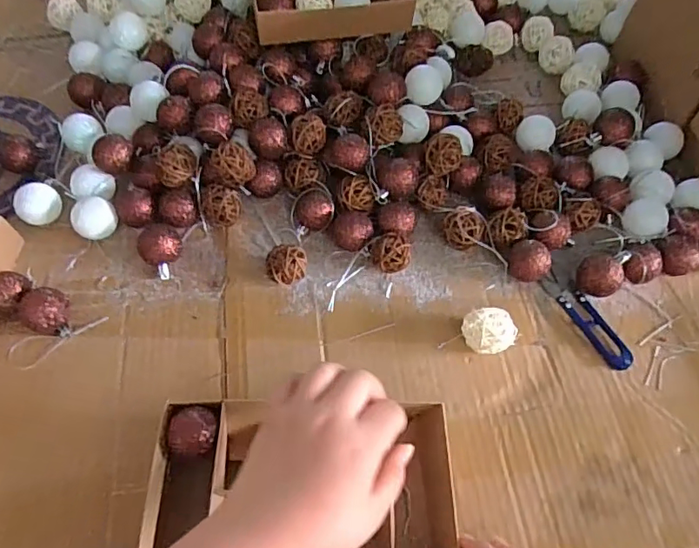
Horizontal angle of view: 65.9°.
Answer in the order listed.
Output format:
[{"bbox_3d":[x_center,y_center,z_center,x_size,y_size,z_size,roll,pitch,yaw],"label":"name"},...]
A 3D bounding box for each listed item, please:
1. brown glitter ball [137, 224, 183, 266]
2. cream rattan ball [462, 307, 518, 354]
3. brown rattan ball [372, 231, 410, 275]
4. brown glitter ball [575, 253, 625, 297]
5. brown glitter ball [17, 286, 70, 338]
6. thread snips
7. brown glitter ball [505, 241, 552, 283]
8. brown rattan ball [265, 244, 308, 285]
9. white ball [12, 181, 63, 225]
[{"bbox_3d":[-0.168,-0.024,0.484,0.037,0.037,0.030,-23,63,-14],"label":"brown glitter ball"},{"bbox_3d":[0.116,0.049,0.448,0.037,0.041,0.037,1,60,-1],"label":"cream rattan ball"},{"bbox_3d":[0.037,-0.017,0.486,0.033,0.031,0.035,1,60,-1],"label":"brown rattan ball"},{"bbox_3d":[0.224,0.002,0.480,0.032,0.033,0.037,-21,63,-13],"label":"brown glitter ball"},{"bbox_3d":[-0.251,0.033,0.447,0.034,0.040,0.030,-19,62,-12],"label":"brown glitter ball"},{"bbox_3d":[0.209,0.038,0.471,0.025,0.009,0.100,-25,64,-15],"label":"thread snips"},{"bbox_3d":[0.159,-0.008,0.484,0.036,0.039,0.029,31,64,15],"label":"brown glitter ball"},{"bbox_3d":[-0.056,-0.007,0.477,0.034,0.033,0.033,1,60,-1],"label":"brown rattan ball"},{"bbox_3d":[-0.289,-0.063,0.504,0.034,0.031,0.039,41,67,19],"label":"white ball"}]

